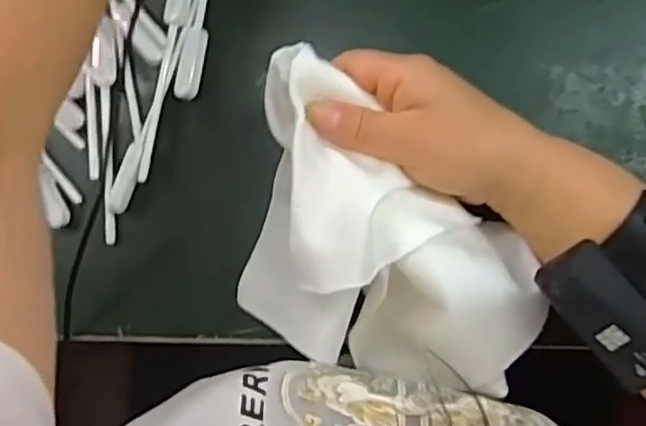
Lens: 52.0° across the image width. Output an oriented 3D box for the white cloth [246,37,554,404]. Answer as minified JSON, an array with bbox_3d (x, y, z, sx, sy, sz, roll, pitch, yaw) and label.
[{"bbox_3d":[0.039,0.014,0.357,0.157,0.080,0.149,16,89,8],"label":"white cloth"}]

